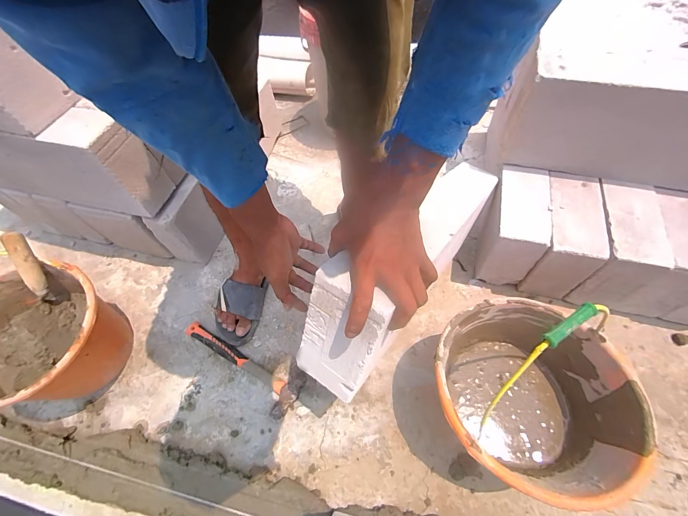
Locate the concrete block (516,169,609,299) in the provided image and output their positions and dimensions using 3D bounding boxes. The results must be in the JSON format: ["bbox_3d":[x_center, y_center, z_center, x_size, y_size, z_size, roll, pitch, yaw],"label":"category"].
[{"bbox_3d":[0.496,-0.048,0.737,0.102,0.194,0.213,12,60,12],"label":"concrete block"}]

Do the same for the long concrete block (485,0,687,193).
[{"bbox_3d":[0.695,-0.362,0.684,0.579,0.218,0.381,15,61,14],"label":"long concrete block"}]

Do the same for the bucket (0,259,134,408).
[{"bbox_3d":[-0.639,0.188,0.698,0.291,0.226,0.268,-2,59,4],"label":"bucket"}]

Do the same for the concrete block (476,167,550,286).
[{"bbox_3d":[0.402,-0.072,0.768,0.102,0.194,0.210,11,61,12],"label":"concrete block"}]

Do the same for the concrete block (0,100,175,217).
[{"bbox_3d":[-0.700,-0.236,0.710,0.573,0.200,0.103,11,61,12],"label":"concrete block"}]

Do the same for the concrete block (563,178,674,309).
[{"bbox_3d":[0.590,-0.031,0.701,0.102,0.172,0.210,13,62,13],"label":"concrete block"}]

